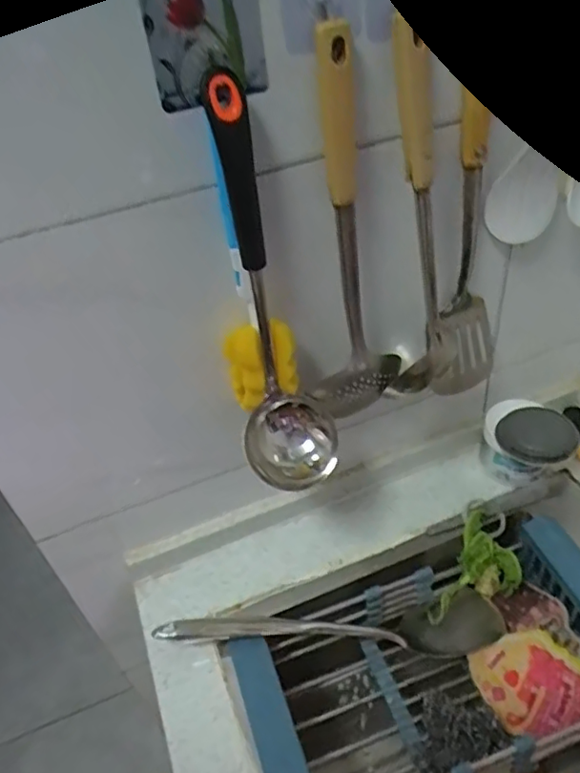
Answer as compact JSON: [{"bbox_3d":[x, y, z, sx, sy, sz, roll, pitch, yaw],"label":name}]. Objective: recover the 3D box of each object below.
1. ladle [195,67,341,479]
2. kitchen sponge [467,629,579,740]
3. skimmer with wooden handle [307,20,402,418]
[{"bbox_3d":[-0.013,-0.056,0.465,0.080,0.310,0.099,-10,42,-3],"label":"ladle"},{"bbox_3d":[0.238,0.289,0.593,0.097,0.016,0.089,-36,64,14],"label":"kitchen sponge"},{"bbox_3d":[0.046,-0.105,0.494,0.079,0.336,0.028,-22,38,-16],"label":"skimmer with wooden handle"}]

